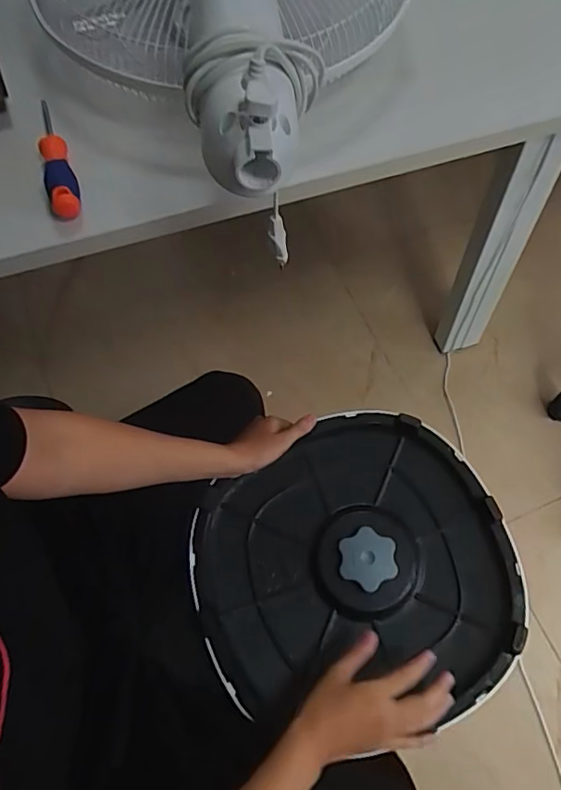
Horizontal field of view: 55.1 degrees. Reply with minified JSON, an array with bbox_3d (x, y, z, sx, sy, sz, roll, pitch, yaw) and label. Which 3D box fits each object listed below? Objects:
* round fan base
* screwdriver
[{"bbox_3d":[0.095,0.221,0.688,0.389,0.051,0.359,1,66,-3],"label":"round fan base"},{"bbox_3d":[-0.238,-0.252,0.562,0.029,0.029,0.153,-19,67,-9],"label":"screwdriver"}]

